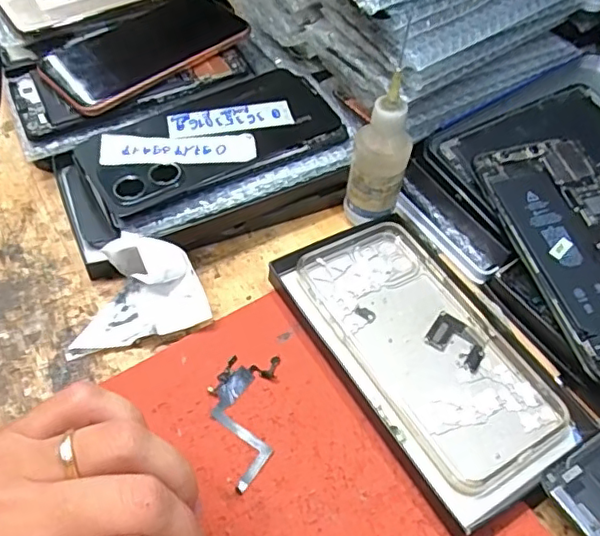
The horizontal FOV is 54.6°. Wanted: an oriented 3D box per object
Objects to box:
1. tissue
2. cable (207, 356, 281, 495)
[{"bbox_3d":[-0.095,0.012,0.329,0.076,0.034,0.053,-12,56,-12],"label":"tissue"},{"bbox_3d":[-0.031,0.078,0.300,0.034,0.004,0.071,4,54,0],"label":"cable"}]

